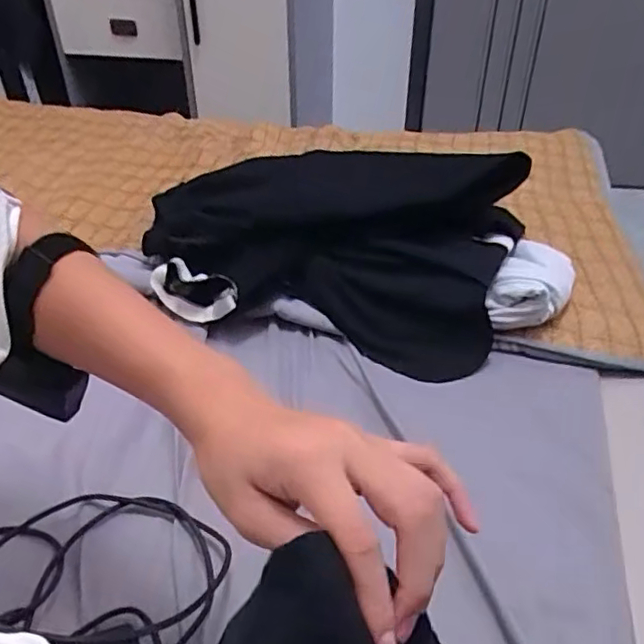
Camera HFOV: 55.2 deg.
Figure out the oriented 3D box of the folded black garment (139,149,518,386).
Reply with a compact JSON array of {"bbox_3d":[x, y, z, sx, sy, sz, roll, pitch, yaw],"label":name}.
[{"bbox_3d":[0.011,-0.110,0.748,0.409,0.117,0.319,14,41,17],"label":"folded black garment"}]

